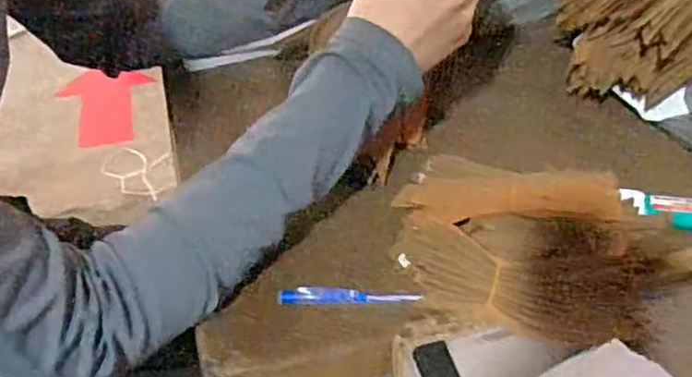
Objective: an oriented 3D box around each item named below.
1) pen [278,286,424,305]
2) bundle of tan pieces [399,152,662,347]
[{"bbox_3d":[0.002,0.066,0.429,0.087,0.004,0.011,1,63,-2],"label":"pen"},{"bbox_3d":[0.104,0.029,0.413,0.159,0.037,0.107,14,43,19],"label":"bundle of tan pieces"}]

